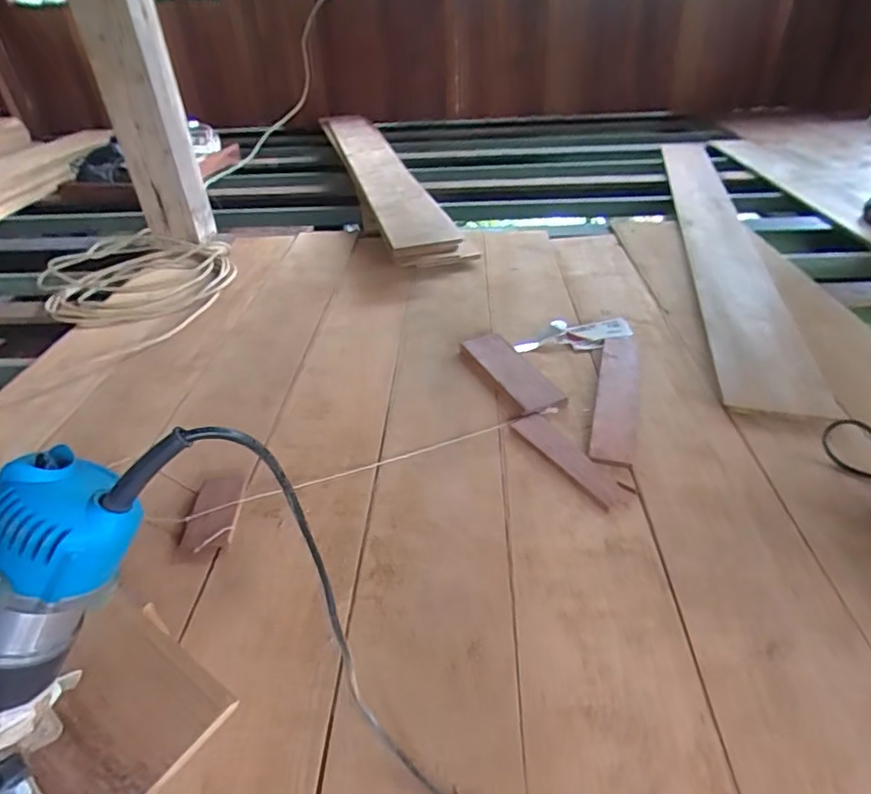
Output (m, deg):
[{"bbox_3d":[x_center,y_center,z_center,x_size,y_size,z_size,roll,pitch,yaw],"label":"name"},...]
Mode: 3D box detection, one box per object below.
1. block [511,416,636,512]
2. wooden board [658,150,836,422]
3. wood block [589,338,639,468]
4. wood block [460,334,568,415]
[{"bbox_3d":[0.208,0.096,0.859,0.056,0.009,0.220,-24,42,-24],"label":"block"},{"bbox_3d":[0.800,-0.500,1.588,0.191,0.038,1.844,6,39,12],"label":"wooden board"},{"bbox_3d":[0.325,-0.015,0.985,0.066,0.024,0.390,8,39,16],"label":"wood block"},{"bbox_3d":[0.141,-0.048,1.030,0.087,0.017,0.255,-19,40,-19],"label":"wood block"}]

